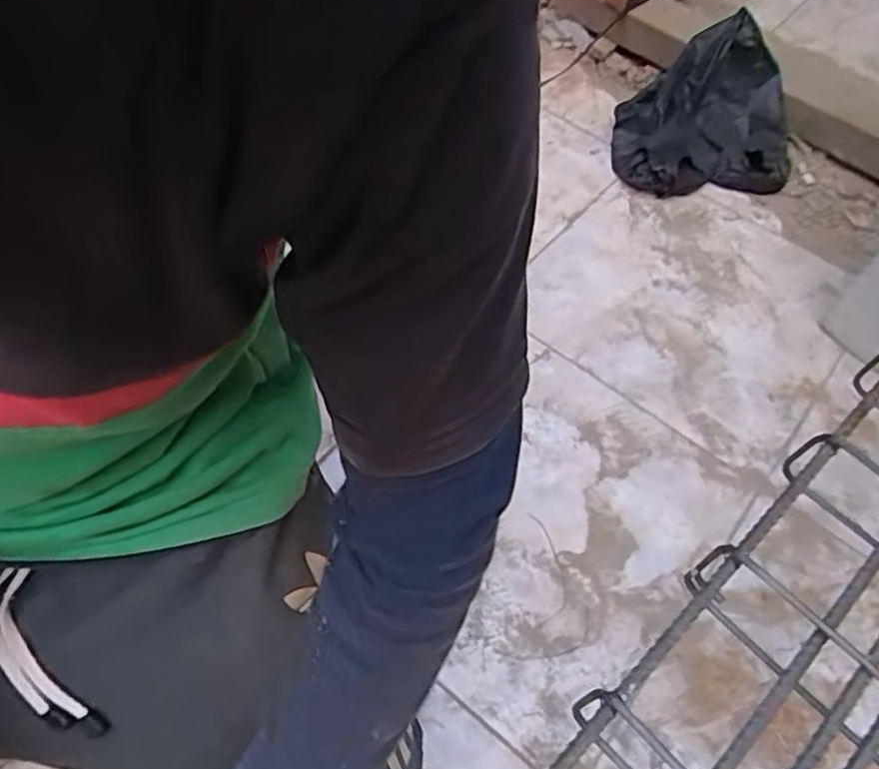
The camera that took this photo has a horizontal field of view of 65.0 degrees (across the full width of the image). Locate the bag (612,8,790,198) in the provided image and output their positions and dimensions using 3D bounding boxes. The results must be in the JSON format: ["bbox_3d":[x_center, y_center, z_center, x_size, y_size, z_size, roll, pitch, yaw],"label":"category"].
[{"bbox_3d":[0.430,-0.420,1.069,0.272,0.151,0.310,27,59,13],"label":"bag"}]

